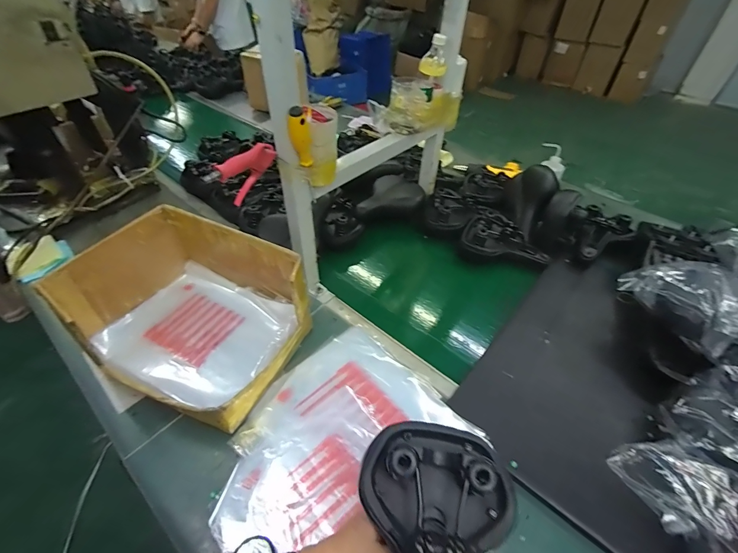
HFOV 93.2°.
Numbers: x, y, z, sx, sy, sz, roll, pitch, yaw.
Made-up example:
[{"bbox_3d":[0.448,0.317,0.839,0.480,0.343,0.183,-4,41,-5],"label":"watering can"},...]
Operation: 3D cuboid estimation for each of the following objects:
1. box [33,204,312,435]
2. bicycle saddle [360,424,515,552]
[{"bbox_3d":[-0.370,0.076,0.735,0.418,0.225,0.322,21,49,17],"label":"box"},{"bbox_3d":[0.074,0.296,0.393,0.170,0.096,0.229,7,46,4],"label":"bicycle saddle"}]

